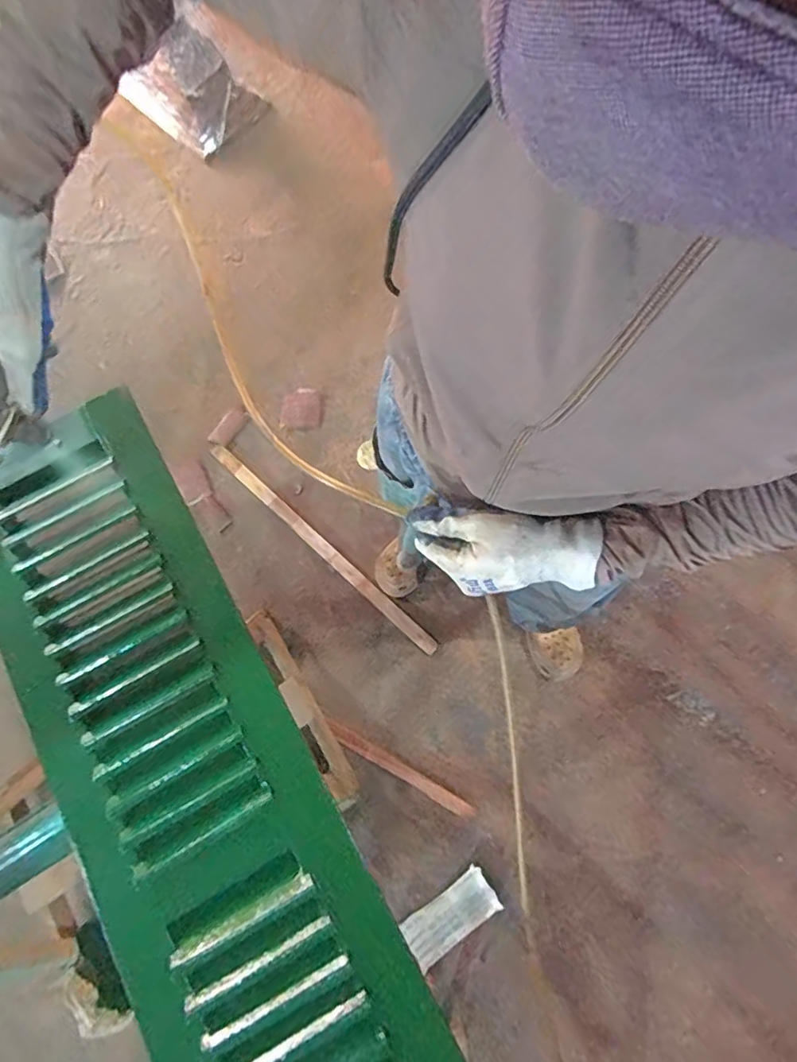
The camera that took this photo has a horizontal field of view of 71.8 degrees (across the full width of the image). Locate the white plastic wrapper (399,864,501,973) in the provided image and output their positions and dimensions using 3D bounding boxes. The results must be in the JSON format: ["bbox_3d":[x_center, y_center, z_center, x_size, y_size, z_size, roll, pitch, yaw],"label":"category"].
[{"bbox_3d":[0.115,0.850,1.211,0.214,0.016,0.104,-34,76,-7],"label":"white plastic wrapper"}]

